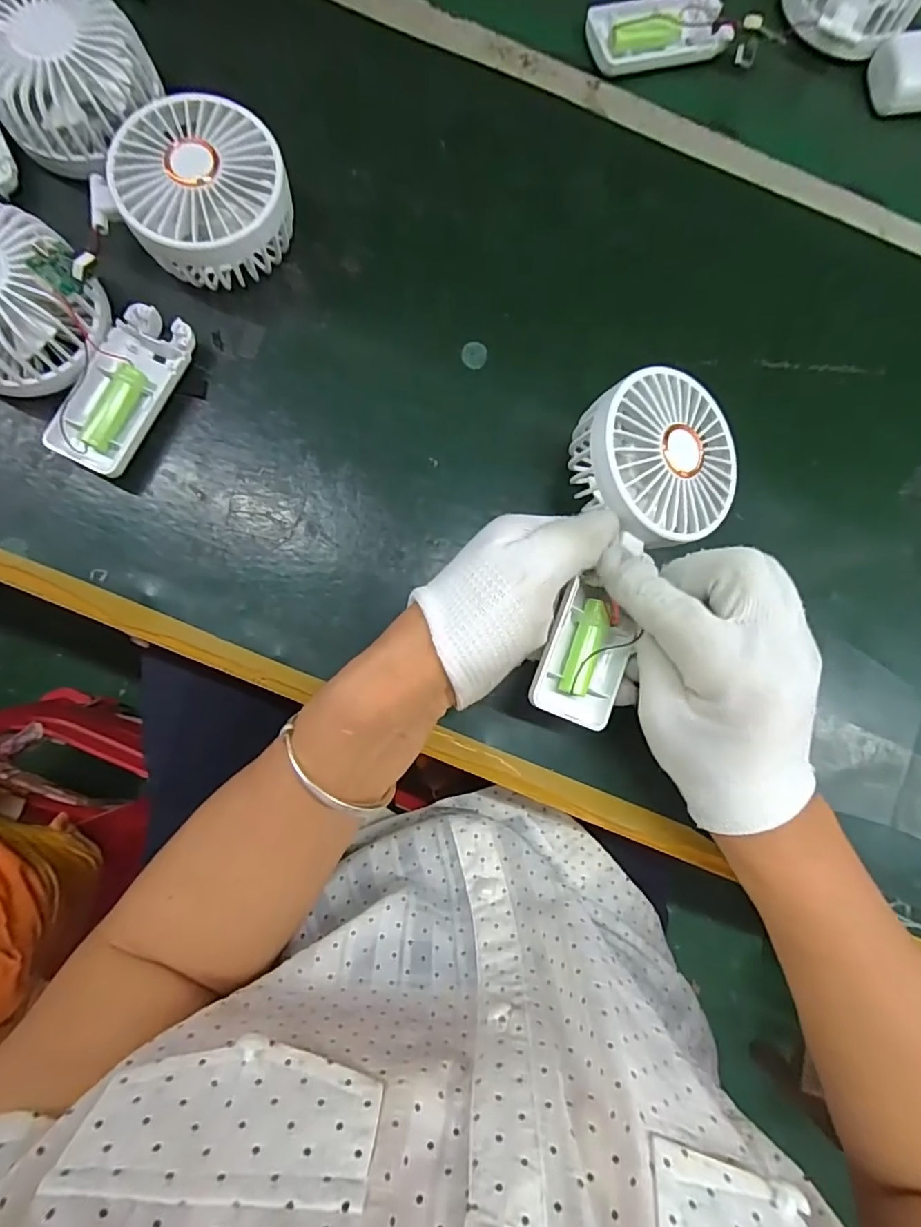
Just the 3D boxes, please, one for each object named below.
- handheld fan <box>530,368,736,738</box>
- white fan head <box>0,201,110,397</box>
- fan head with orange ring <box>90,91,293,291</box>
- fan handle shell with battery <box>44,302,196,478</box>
[{"bbox_3d":[0.087,-0.032,0.272,0.085,0.035,0.180,18,89,-2],"label":"handheld fan"},{"bbox_3d":[-0.237,-0.163,0.282,0.083,0.049,0.082,42,83,1],"label":"white fan head"},{"bbox_3d":[-0.142,-0.229,0.297,0.090,0.046,0.083,0,84,-4],"label":"fan head with orange ring"},{"bbox_3d":[-0.184,-0.122,0.299,0.047,0.018,0.093,22,83,-1],"label":"fan handle shell with battery"}]

